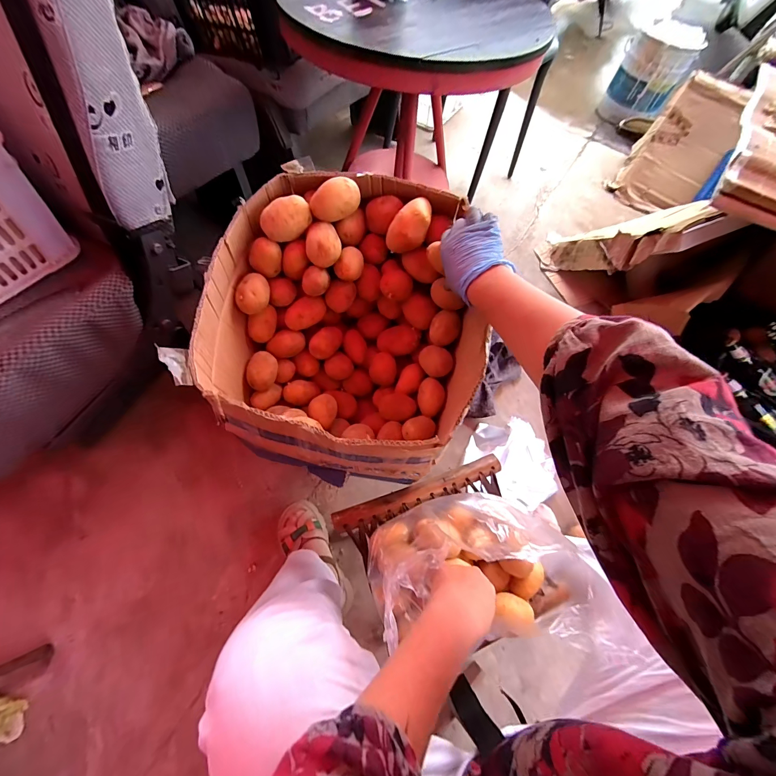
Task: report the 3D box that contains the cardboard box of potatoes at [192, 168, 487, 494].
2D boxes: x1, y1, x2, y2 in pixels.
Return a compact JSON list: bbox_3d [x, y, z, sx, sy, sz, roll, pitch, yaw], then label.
[{"bbox_3d":[-0.055,-0.082,0.536,0.379,0.231,0.410,16,67,8],"label":"cardboard box of potatoes"}]

